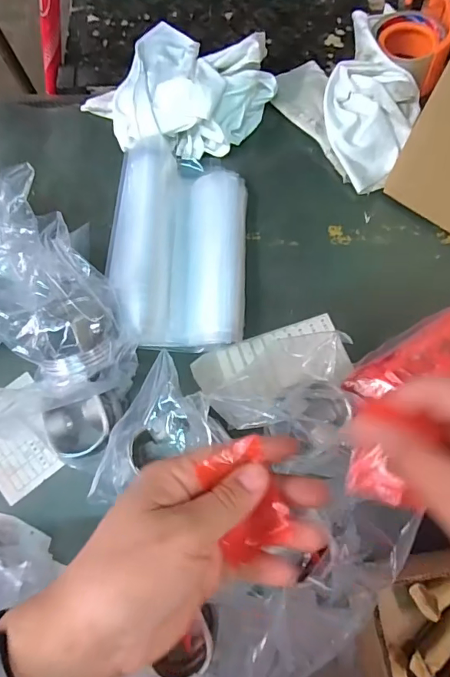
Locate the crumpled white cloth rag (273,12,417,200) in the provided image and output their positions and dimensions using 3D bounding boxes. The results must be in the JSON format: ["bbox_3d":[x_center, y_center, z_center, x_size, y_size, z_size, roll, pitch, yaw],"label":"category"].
[{"bbox_3d":[0.155,-0.279,0.519,0.142,0.052,0.190,-35,76,-9],"label":"crumpled white cloth rag"}]

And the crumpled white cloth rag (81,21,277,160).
[{"bbox_3d":[-0.064,-0.305,0.523,0.206,0.070,0.182,39,78,11],"label":"crumpled white cloth rag"}]

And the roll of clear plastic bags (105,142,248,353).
[{"bbox_3d":[-0.050,-0.103,0.481,0.144,0.032,0.232,2,74,2],"label":"roll of clear plastic bags"}]

